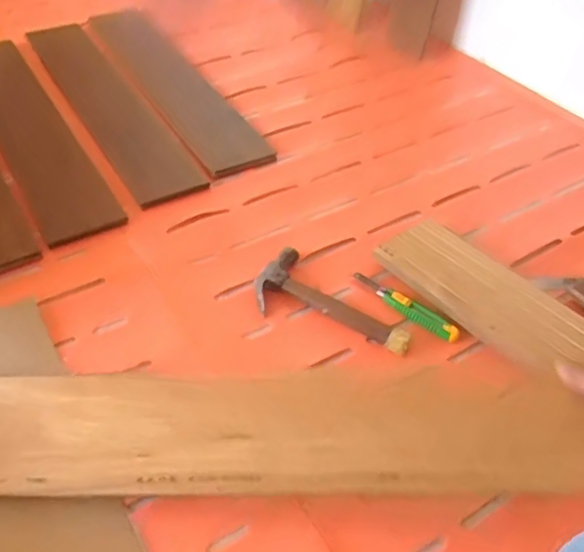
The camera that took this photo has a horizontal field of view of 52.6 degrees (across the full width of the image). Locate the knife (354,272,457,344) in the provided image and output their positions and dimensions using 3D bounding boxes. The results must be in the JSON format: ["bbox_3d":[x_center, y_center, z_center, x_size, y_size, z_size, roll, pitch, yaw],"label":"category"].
[{"bbox_3d":[0.192,0.049,0.996,0.027,0.018,0.203,-34,55,-30],"label":"knife"}]

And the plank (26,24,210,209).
[{"bbox_3d":[-0.459,-0.434,1.451,0.164,0.017,0.869,-23,50,-23],"label":"plank"}]

